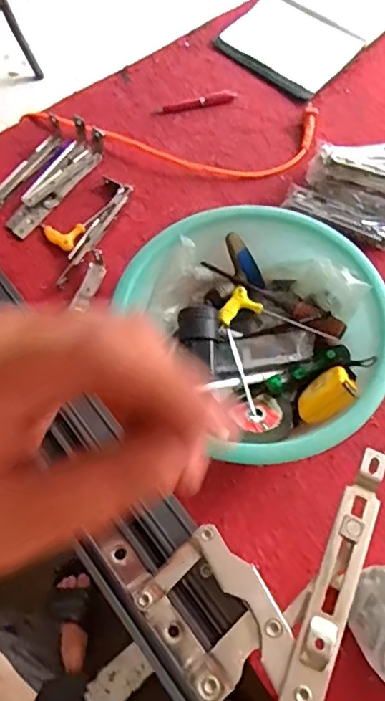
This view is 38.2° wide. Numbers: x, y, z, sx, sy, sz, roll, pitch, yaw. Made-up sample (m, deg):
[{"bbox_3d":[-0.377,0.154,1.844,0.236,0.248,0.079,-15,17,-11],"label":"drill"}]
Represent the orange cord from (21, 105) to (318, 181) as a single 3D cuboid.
[{"bbox_3d":[-0.039,-0.323,0.840,0.450,0.031,0.119,1,65,1],"label":"orange cord"}]

